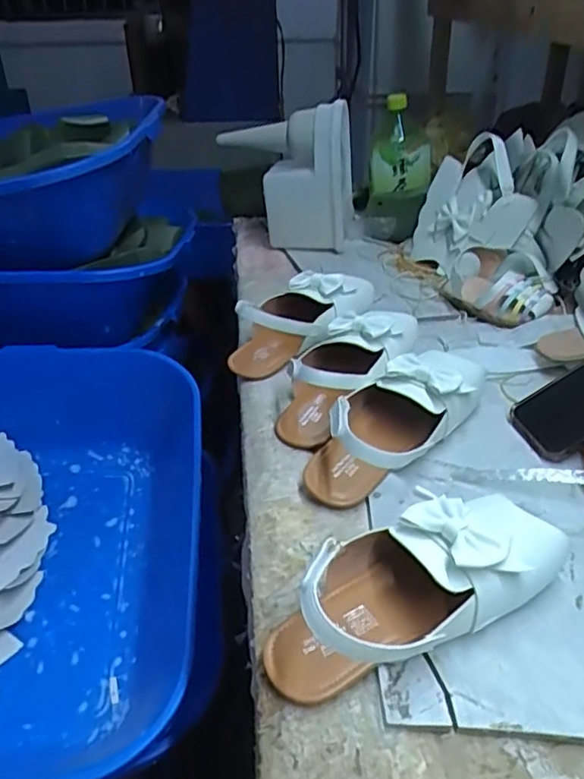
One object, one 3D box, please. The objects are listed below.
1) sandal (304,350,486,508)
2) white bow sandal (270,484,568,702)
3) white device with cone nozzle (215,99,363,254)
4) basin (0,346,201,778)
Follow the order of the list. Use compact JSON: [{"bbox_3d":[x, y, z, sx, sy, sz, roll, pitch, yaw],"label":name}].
[{"bbox_3d":[0.093,0.021,0.534,0.082,0.068,0.199,24,41,32],"label":"sandal"},{"bbox_3d":[0.074,0.119,0.384,0.199,0.080,0.090,-25,39,-8],"label":"white bow sandal"},{"bbox_3d":[-0.002,-0.321,0.932,0.213,0.208,0.110,24,41,33],"label":"white device with cone nozzle"},{"bbox_3d":[-0.406,0.184,0.855,0.536,0.220,0.586,8,49,-7],"label":"basin"}]

